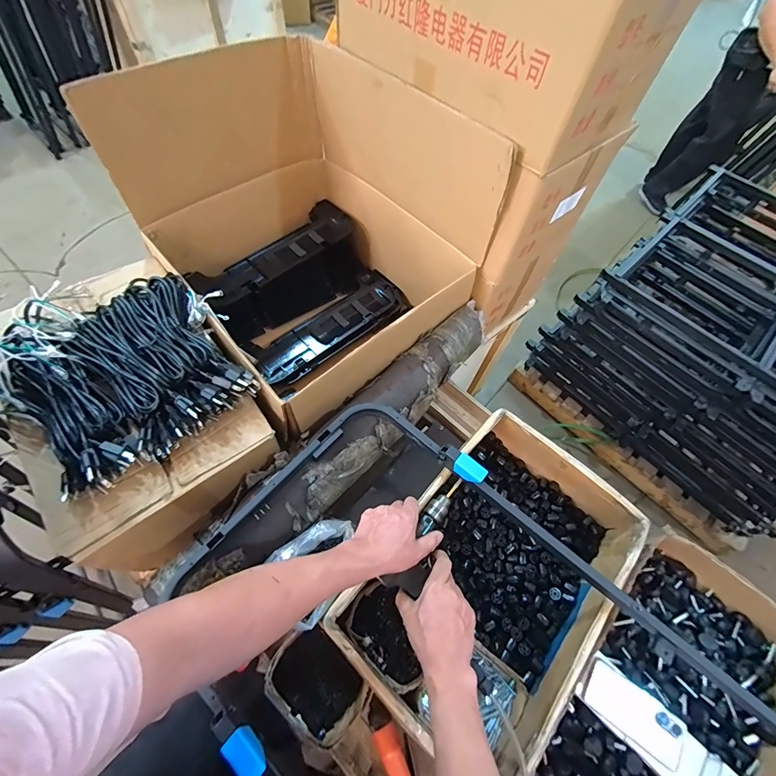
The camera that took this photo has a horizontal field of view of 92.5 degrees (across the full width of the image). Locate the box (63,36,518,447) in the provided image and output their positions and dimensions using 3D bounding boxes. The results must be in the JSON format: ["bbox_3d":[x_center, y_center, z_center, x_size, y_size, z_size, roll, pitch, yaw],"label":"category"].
[{"bbox_3d":[-0.197,-0.392,0.898,0.611,0.491,0.793,-35,68,-21],"label":"box"}]

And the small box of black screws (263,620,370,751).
[{"bbox_3d":[-0.124,0.519,0.656,0.170,0.065,0.113,42,66,18],"label":"small box of black screws"}]

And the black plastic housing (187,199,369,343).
[{"bbox_3d":[-0.287,-0.330,1.061,0.450,0.150,0.227,-32,67,-20],"label":"black plastic housing"}]

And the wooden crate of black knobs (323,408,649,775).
[{"bbox_3d":[0.193,0.337,0.690,0.337,0.139,0.520,39,65,17],"label":"wooden crate of black knobs"}]

